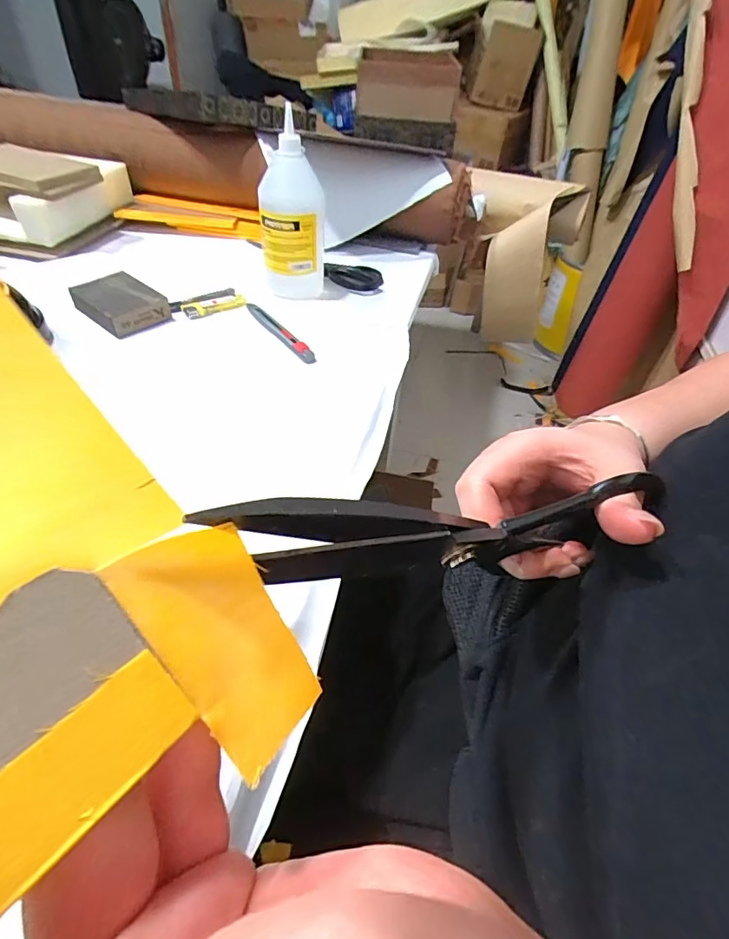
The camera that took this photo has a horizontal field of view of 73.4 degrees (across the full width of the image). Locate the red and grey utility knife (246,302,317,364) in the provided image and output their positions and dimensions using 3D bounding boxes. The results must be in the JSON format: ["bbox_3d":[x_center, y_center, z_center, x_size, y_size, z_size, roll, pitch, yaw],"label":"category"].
[{"bbox_3d":[-0.098,-0.159,0.561,0.013,0.015,0.139,-26,53,-28],"label":"red and grey utility knife"}]

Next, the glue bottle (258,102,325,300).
[{"bbox_3d":[-0.088,-0.308,0.600,0.077,0.168,0.082,-2,45,-7],"label":"glue bottle"}]

